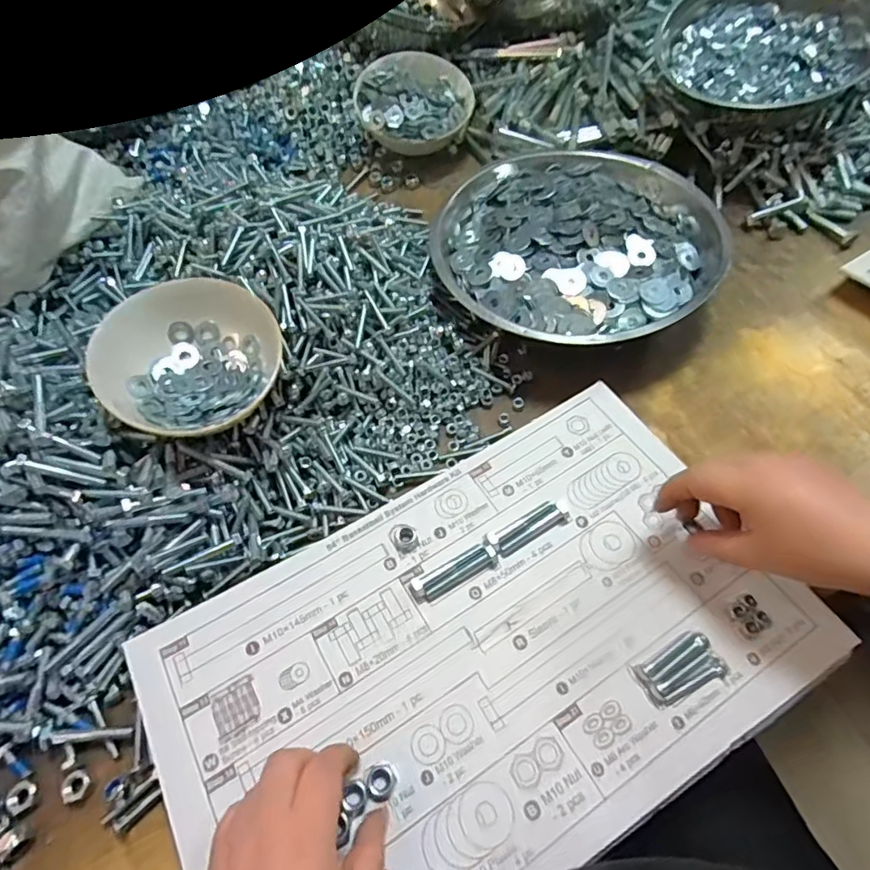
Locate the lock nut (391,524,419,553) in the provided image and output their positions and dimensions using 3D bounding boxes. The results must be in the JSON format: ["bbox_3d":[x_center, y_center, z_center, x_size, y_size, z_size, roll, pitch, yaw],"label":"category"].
[{"bbox_3d":[-0.021,0.073,0.392,0.018,0.008,0.021,-21,66,-13],"label":"lock nut"}]

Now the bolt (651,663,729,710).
[{"bbox_3d":[0.154,0.149,0.329,0.050,0.006,0.007,-22,60,-11],"label":"bolt"}]

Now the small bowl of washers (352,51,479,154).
[{"bbox_3d":[-0.024,-0.385,0.657,0.131,0.062,0.131,1,63,-2],"label":"small bowl of washers"}]

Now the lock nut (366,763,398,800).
[{"bbox_3d":[-0.030,0.194,0.311,0.017,0.008,0.017,1,63,-2],"label":"lock nut"}]

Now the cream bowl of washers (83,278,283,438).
[{"bbox_3d":[-0.182,-0.058,0.418,0.124,0.048,0.133,-2,58,1],"label":"cream bowl of washers"}]

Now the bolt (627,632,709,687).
[{"bbox_3d":[0.143,0.135,0.338,0.048,0.012,0.013,-25,60,-12],"label":"bolt"}]

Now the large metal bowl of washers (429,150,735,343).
[{"bbox_3d":[0.126,-0.179,0.514,0.253,0.052,0.239,-25,67,-14],"label":"large metal bowl of washers"}]

